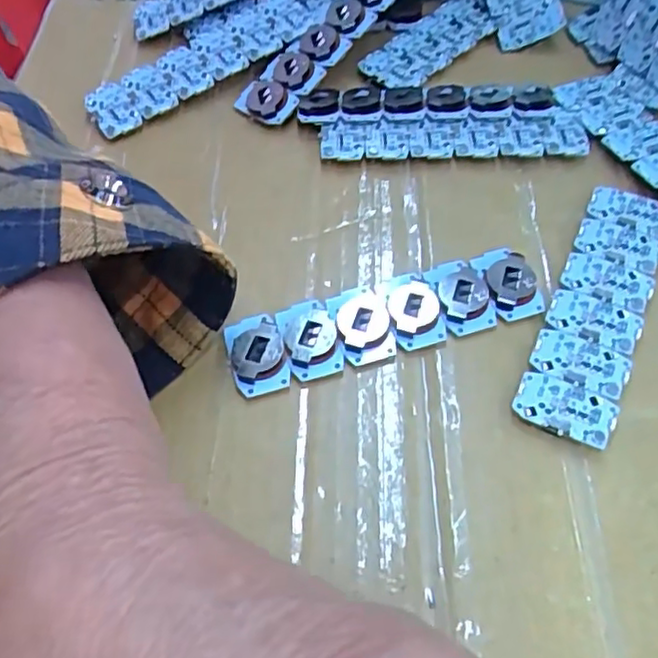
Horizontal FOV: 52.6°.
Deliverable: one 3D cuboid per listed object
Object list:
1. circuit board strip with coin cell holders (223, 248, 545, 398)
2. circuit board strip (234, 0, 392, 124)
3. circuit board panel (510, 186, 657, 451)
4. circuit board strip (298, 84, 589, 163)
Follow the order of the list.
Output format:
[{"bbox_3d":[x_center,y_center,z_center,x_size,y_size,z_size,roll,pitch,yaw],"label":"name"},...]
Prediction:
[{"bbox_3d":[0.019,-0.005,0.225,0.105,0.005,0.029,-17,55,-8],"label":"circuit board strip with coin cell holders"},{"bbox_3d":[0.003,-0.134,0.299,0.025,0.009,0.111,35,76,22],"label":"circuit board strip"},{"bbox_3d":[0.092,-0.008,0.226,0.029,0.007,0.105,20,58,18],"label":"circuit board panel"},{"bbox_3d":[0.047,-0.089,0.279,0.112,0.009,0.044,-2,54,3],"label":"circuit board strip"}]

